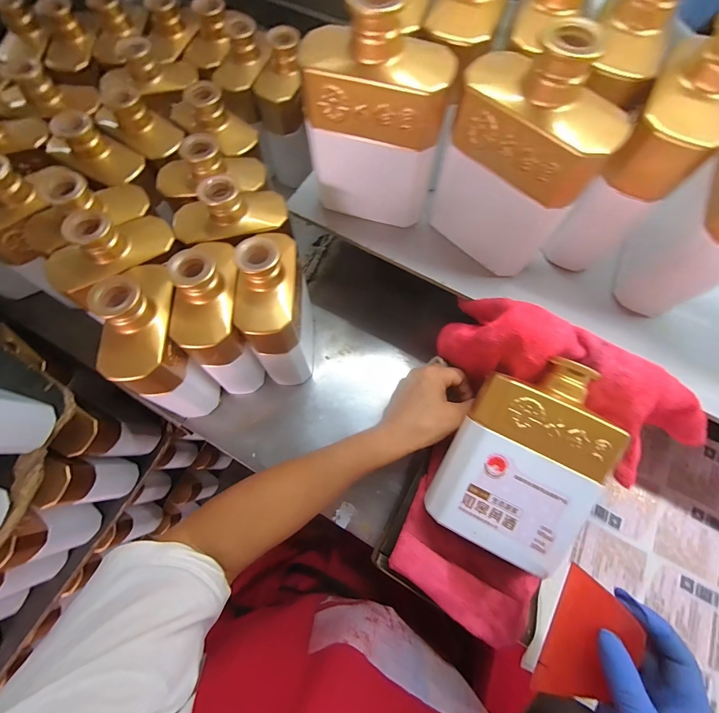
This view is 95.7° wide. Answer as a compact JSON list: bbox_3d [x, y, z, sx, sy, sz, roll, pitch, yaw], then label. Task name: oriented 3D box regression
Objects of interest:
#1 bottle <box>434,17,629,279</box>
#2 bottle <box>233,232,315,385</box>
[{"bbox_3d":[0.121,-0.148,0.258,0.054,0.159,0.113,-43,78,-11],"label":"bottle"},{"bbox_3d":[-0.083,-0.047,0.344,0.057,0.159,0.126,-2,74,0],"label":"bottle"}]

